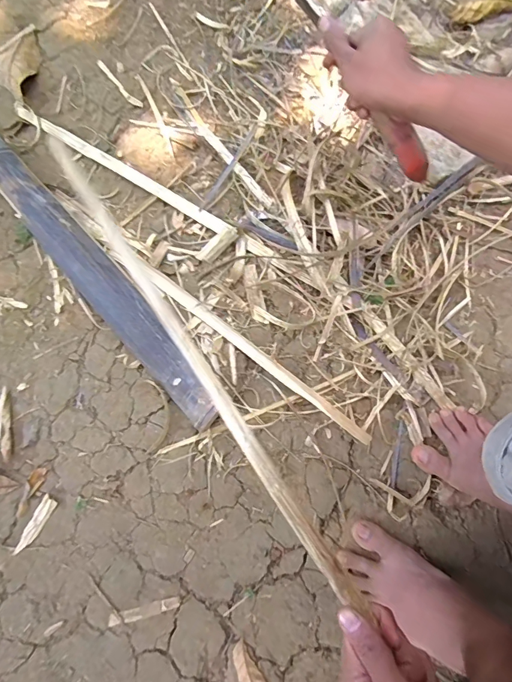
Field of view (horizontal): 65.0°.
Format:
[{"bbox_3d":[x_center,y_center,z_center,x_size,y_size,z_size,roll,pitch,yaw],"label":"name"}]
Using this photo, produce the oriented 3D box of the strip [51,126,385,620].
[{"bbox_3d":[-0.060,0.013,0.363,0.023,0.005,0.492,-29,76,-28],"label":"strip"}]

